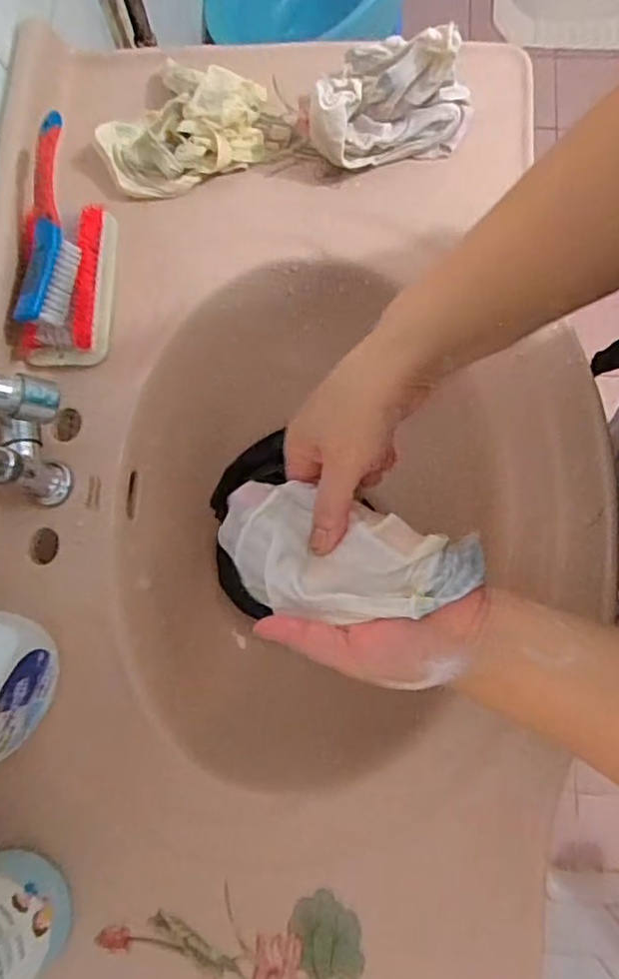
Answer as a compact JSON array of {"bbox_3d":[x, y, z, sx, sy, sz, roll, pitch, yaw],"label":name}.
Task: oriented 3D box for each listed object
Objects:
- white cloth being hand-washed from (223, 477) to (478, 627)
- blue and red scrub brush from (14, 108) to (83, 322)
[{"bbox_3d":[0.021,0.039,0.351,0.147,0.034,0.072,10,76,17],"label":"white cloth being hand-washed"},{"bbox_3d":[-0.195,-0.200,0.452,0.032,0.031,0.148,4,96,1],"label":"blue and red scrub brush"}]

